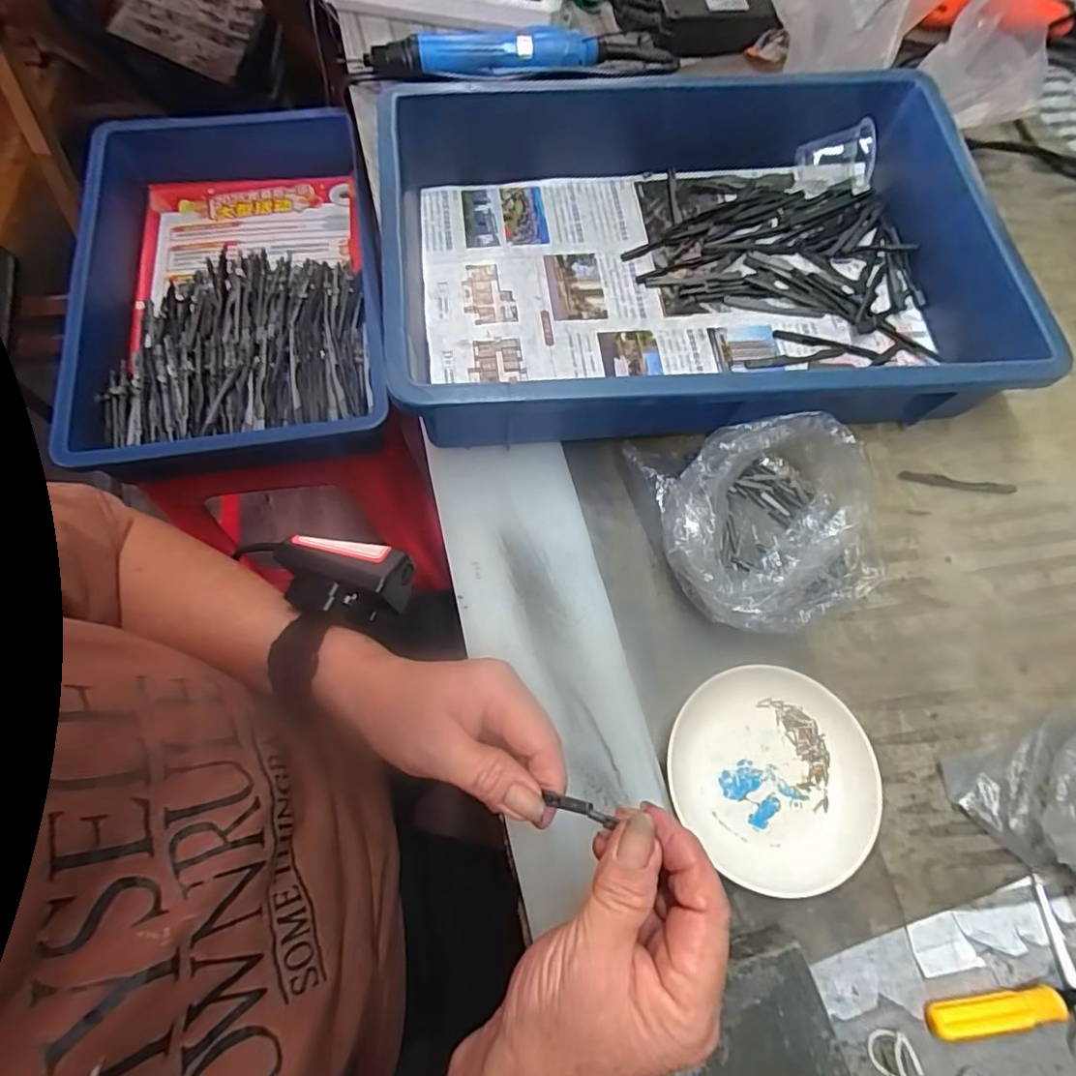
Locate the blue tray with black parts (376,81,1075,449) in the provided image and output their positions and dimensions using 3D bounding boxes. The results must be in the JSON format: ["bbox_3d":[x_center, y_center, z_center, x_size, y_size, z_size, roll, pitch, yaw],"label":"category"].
[{"bbox_3d":[0.111,-0.205,0.428,0.419,0.090,0.282,-5,70,-3],"label":"blue tray with black parts"}]

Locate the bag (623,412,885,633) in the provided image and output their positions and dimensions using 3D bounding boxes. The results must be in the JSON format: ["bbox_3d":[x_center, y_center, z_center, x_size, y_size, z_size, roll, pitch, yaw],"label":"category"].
[{"bbox_3d":[0.145,-0.012,0.371,0.139,0.066,0.134,-14,71,-7],"label":"bag"}]

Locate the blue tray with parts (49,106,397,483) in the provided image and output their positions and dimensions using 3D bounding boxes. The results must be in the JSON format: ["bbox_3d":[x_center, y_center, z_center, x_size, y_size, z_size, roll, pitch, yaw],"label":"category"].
[{"bbox_3d":[-0.321,-0.266,0.615,0.285,0.074,0.428,-9,70,-5],"label":"blue tray with parts"}]

